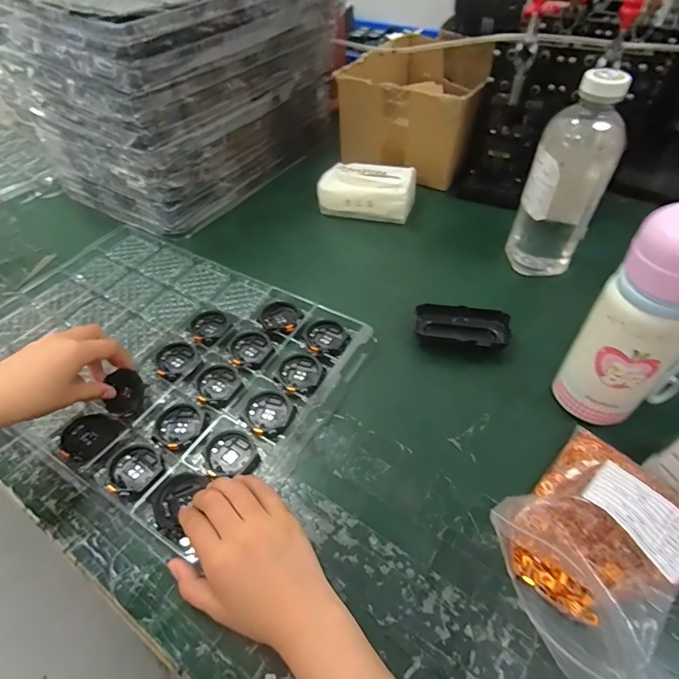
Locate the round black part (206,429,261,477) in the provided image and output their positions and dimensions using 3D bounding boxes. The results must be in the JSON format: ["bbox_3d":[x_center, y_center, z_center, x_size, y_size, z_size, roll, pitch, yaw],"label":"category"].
[{"bbox_3d":[-0.105,0.110,0.411,0.045,0.010,0.052,-22,53,-16],"label":"round black part"}]

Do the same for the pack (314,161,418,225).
[{"bbox_3d":[0.045,-0.236,0.685,0.147,0.060,0.082,9,51,10],"label":"pack"}]

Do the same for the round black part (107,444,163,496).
[{"bbox_3d":[-0.195,0.122,0.402,0.048,0.008,0.050,-1,50,1],"label":"round black part"}]

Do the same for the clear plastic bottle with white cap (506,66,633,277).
[{"bbox_3d":[0.267,-0.176,0.510,0.086,0.237,0.067,23,54,20],"label":"clear plastic bottle with white cap"}]

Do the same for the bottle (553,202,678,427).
[{"bbox_3d":[0.257,-0.002,0.362,0.087,0.210,0.057,34,59,27],"label":"bottle"}]

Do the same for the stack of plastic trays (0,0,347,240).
[{"bbox_3d":[-0.248,-0.436,0.706,0.324,0.278,0.441,23,54,20],"label":"stack of plastic trays"}]

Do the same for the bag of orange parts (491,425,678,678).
[{"bbox_3d":[0.207,0.160,0.337,0.177,0.049,0.138,-28,55,-20],"label":"bag of orange parts"}]

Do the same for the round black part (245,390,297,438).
[{"bbox_3d":[-0.071,0.075,0.438,0.047,0.012,0.053,-26,54,-19],"label":"round black part"}]

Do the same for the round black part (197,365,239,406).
[{"bbox_3d":[-0.133,0.051,0.469,0.044,0.009,0.050,3,50,5],"label":"round black part"}]

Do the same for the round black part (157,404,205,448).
[{"bbox_3d":[-0.162,0.088,0.434,0.045,0.004,0.049,-1,50,1],"label":"round black part"}]

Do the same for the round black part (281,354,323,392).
[{"bbox_3d":[-0.041,0.038,0.473,0.043,0.011,0.050,-21,52,-15],"label":"round black part"}]

